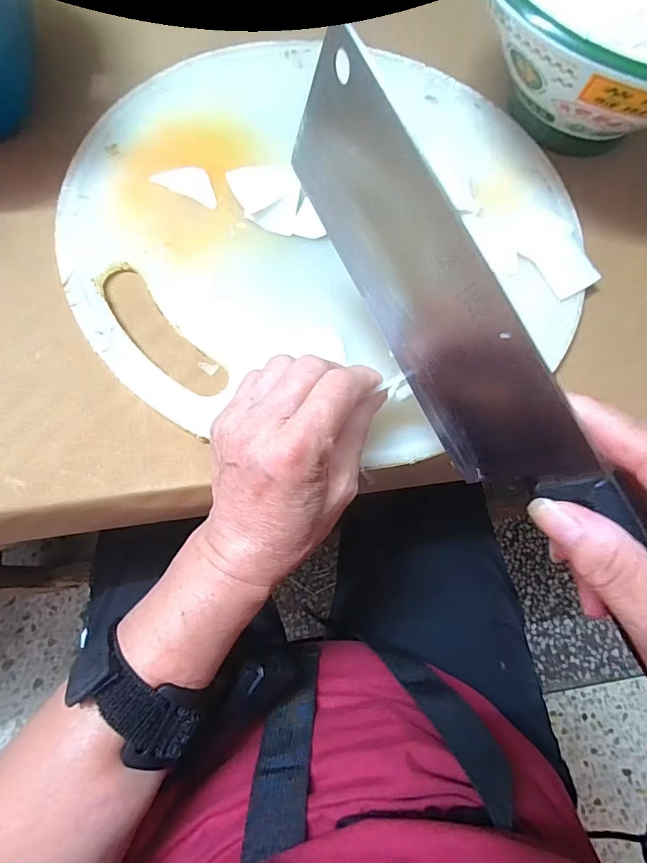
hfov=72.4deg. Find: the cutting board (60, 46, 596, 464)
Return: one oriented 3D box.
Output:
[{"bbox_3d":[0.008,-0.146,0.298,0.343,0.021,0.318,-33,78,-15],"label":"cutting board"}]

